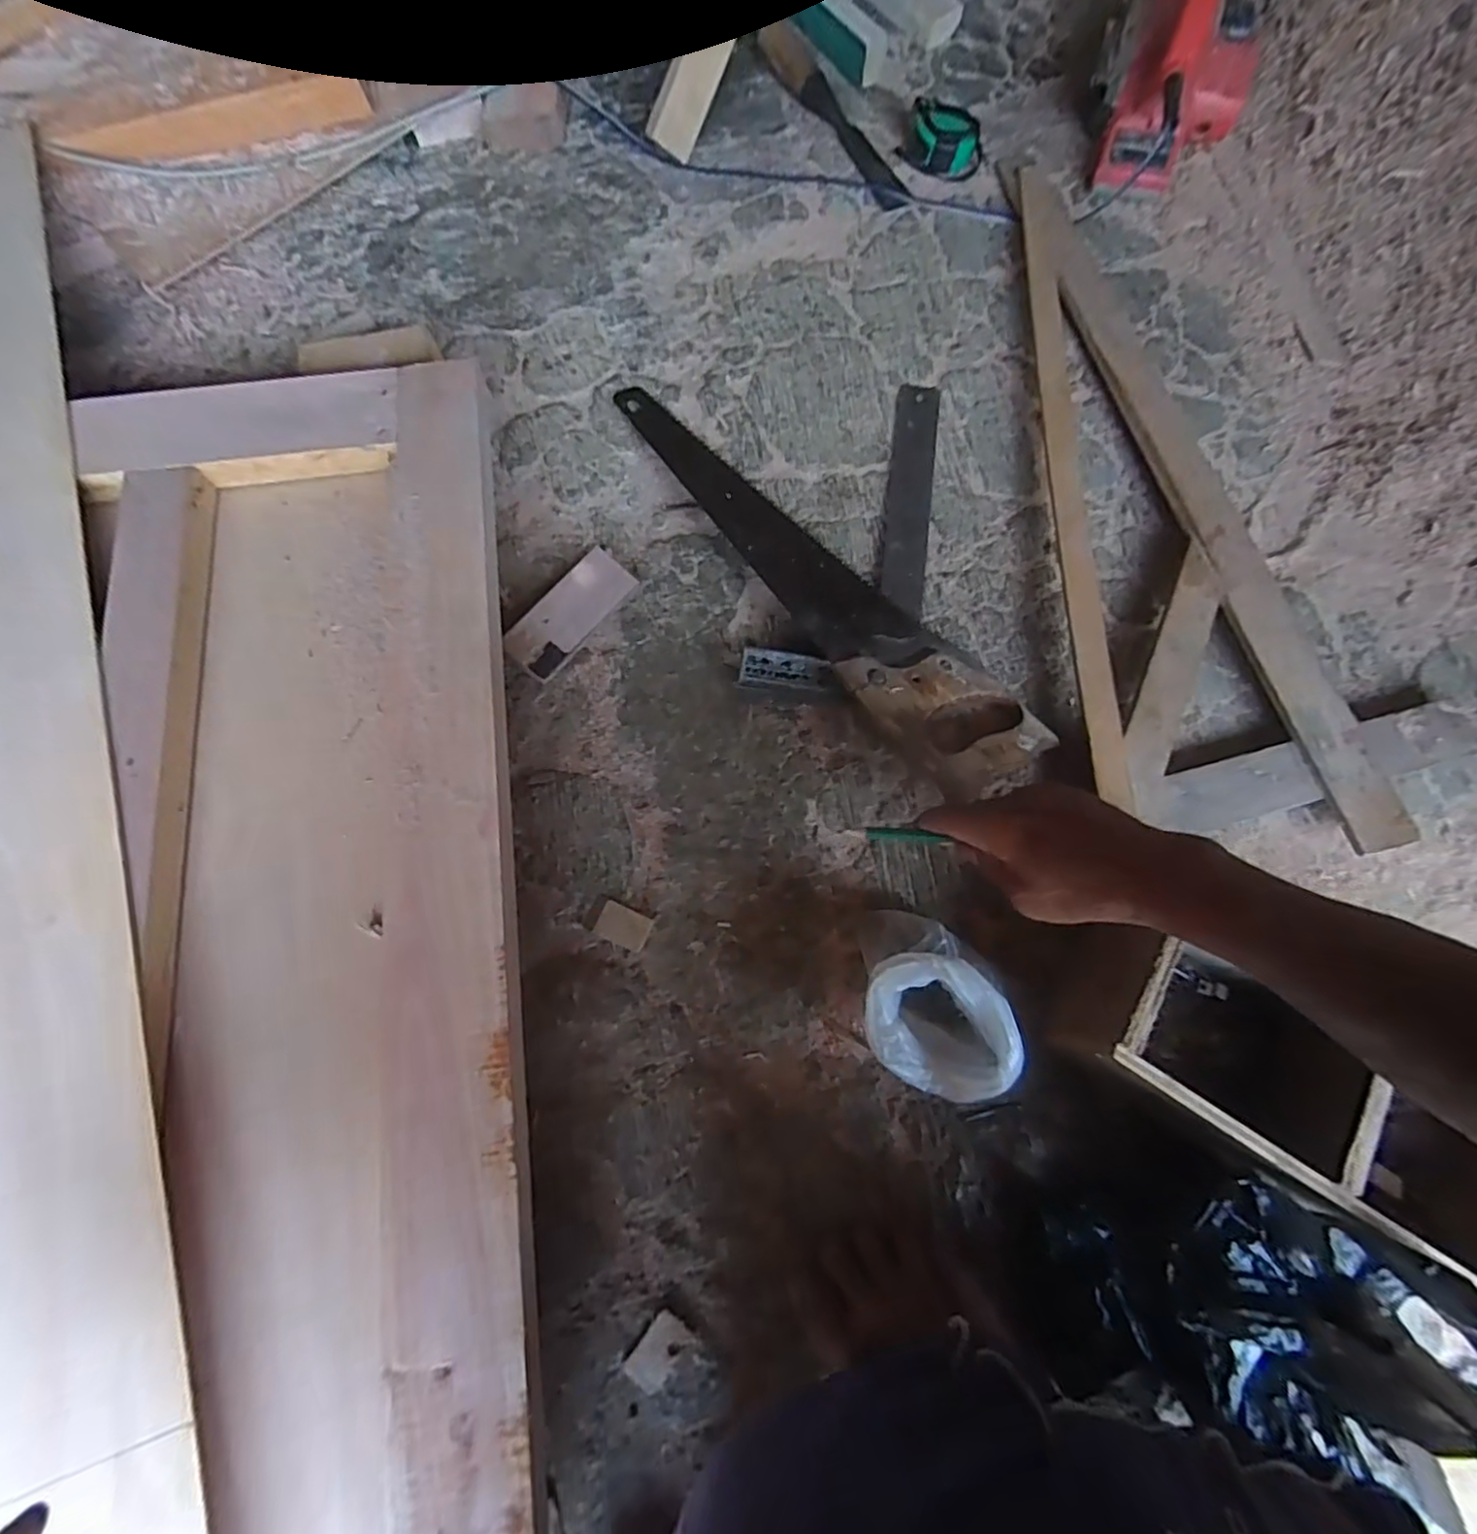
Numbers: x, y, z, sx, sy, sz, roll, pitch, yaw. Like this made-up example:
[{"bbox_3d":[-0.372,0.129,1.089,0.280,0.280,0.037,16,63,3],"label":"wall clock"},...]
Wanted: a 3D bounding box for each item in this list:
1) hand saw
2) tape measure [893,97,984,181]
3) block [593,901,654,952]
[{"bbox_3d":[0.053,-0.168,0.588,0.501,0.044,0.111,44,80,10],"label":"hand saw"},{"bbox_3d":[0.225,-0.690,0.728,0.092,0.043,0.053,22,76,6],"label":"tape measure"},{"bbox_3d":[-0.092,0.128,0.530,0.041,0.008,0.028,24,77,6],"label":"block"}]

